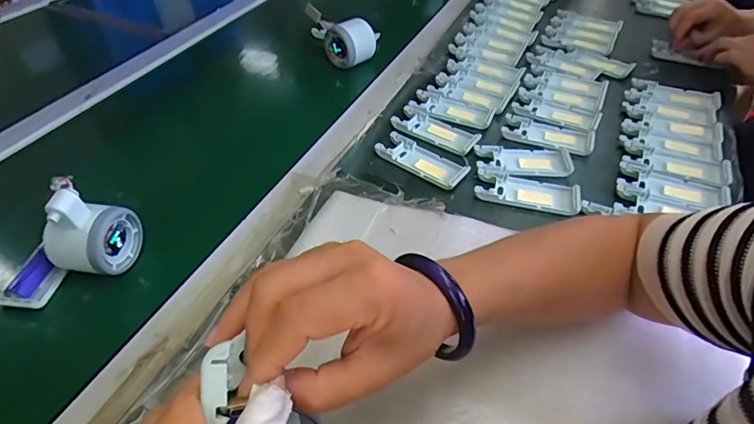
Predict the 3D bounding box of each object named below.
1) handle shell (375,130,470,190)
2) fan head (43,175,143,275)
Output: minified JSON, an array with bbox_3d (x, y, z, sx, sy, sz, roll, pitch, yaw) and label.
[{"bbox_3d":[0.052,-0.061,0.524,0.103,0.012,0.046,28,50,26],"label":"handle shell"},{"bbox_3d":[-0.244,0.010,0.393,0.047,0.085,0.056,10,45,10],"label":"fan head"}]

